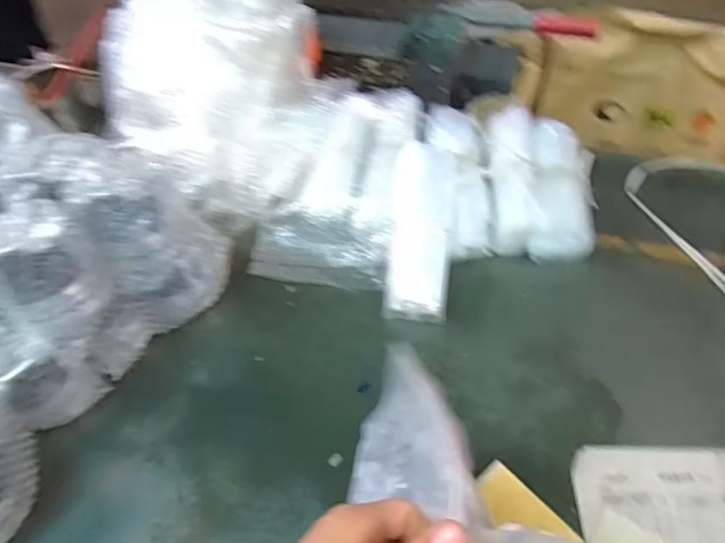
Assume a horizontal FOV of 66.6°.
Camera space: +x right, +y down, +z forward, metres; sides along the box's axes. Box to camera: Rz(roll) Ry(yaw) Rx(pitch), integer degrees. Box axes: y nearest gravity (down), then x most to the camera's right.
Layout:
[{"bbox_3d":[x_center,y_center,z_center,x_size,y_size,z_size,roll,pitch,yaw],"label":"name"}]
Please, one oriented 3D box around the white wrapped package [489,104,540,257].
[{"bbox_3d":[0.216,-0.141,0.799,0.067,0.066,0.241,3,53,8],"label":"white wrapped package"}]

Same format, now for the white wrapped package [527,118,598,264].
[{"bbox_3d":[0.282,-0.124,0.786,0.087,0.057,0.239,8,54,12],"label":"white wrapped package"}]

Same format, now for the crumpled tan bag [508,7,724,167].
[{"bbox_3d":[0.630,-0.332,1.180,0.658,0.268,0.258,27,60,24],"label":"crumpled tan bag"}]

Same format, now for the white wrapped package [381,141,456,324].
[{"bbox_3d":[0.076,-0.056,0.732,0.080,0.035,0.246,3,68,8],"label":"white wrapped package"}]

